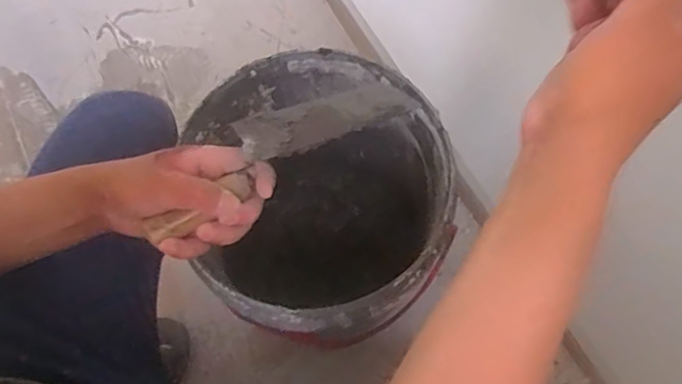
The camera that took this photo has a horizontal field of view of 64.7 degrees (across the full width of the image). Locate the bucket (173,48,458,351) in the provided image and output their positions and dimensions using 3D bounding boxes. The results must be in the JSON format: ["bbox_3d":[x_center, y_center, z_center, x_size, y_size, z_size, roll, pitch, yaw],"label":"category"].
[{"bbox_3d":[-0.024,0.045,0.726,0.295,0.352,0.308,-1,67,2],"label":"bucket"}]

